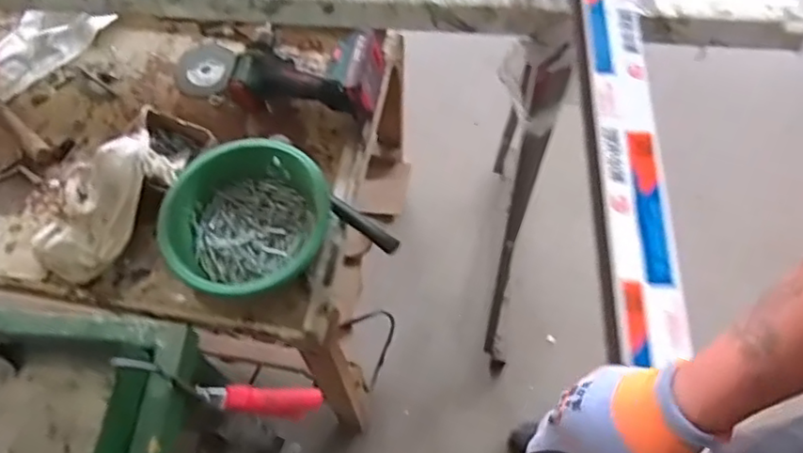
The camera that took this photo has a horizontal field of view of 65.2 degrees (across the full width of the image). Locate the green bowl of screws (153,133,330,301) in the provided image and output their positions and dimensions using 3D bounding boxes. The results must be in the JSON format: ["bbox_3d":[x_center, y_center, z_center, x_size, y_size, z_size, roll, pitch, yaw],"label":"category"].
[{"bbox_3d":[-0.214,-0.006,0.846,0.207,0.071,0.211,0,65,1],"label":"green bowl of screws"}]

